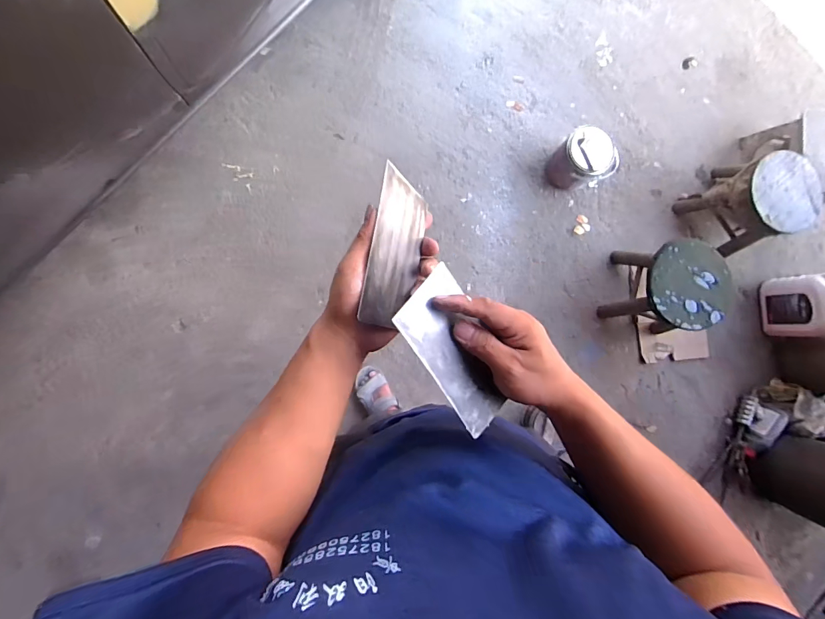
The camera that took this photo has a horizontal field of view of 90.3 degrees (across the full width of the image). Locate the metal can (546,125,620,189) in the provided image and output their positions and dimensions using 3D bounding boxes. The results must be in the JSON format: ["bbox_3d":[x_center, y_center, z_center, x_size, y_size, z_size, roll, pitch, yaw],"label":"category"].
[{"bbox_3d":[0.565,-0.495,1.359,0.164,0.193,0.169,1,86,-8],"label":"metal can"}]

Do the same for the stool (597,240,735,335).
[{"bbox_3d":[0.799,-0.066,1.328,0.243,0.275,0.250,1,86,-8],"label":"stool"}]

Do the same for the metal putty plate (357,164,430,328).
[{"bbox_3d":[-0.014,-0.052,0.371,0.004,0.066,0.132,7,86,33],"label":"metal putty plate"}]

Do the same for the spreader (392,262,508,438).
[{"bbox_3d":[0.038,0.037,0.357,0.071,0.011,0.132,-38,100,-32],"label":"spreader"}]

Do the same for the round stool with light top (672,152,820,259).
[{"bbox_3d":[1.138,-0.365,1.373,0.262,0.276,0.250,1,86,-8],"label":"round stool with light top"}]

